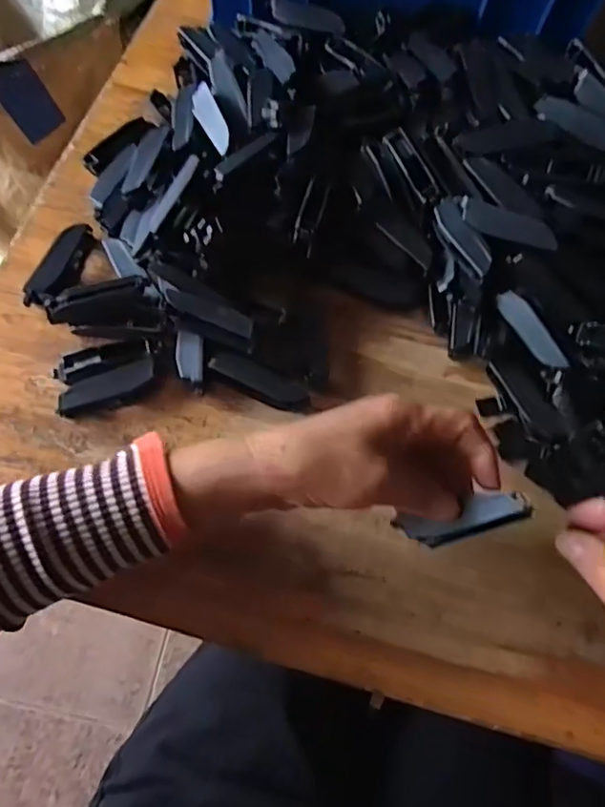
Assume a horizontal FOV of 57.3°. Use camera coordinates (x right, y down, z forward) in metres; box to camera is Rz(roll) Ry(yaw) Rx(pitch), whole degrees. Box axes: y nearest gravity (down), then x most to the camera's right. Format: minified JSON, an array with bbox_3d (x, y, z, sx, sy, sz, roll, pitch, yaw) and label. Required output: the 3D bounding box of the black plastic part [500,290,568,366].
[{"bbox_3d":[0.157,-0.050,0.379,0.015,0.009,0.064,-23,71,-12],"label":"black plastic part"}]

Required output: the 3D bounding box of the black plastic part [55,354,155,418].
[{"bbox_3d":[-0.129,-0.010,0.367,0.065,0.014,0.019,-22,71,-12],"label":"black plastic part"}]

